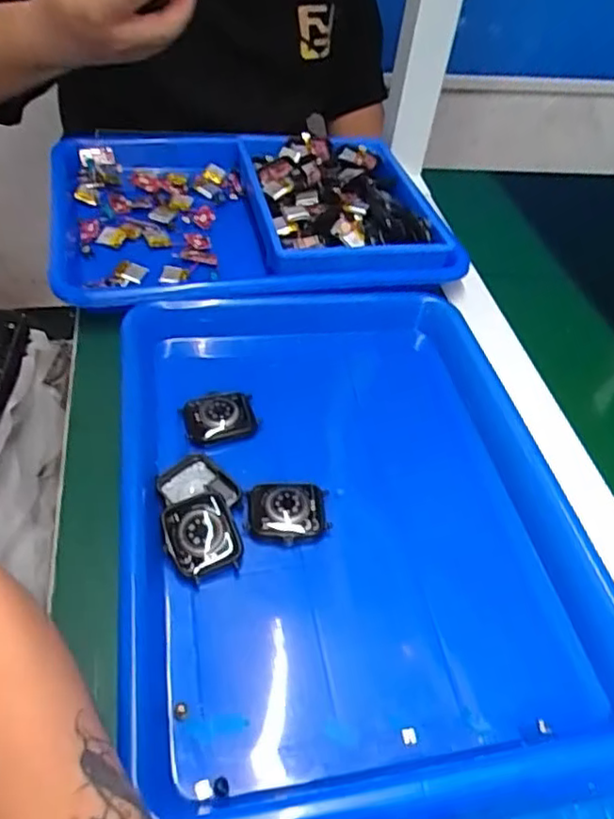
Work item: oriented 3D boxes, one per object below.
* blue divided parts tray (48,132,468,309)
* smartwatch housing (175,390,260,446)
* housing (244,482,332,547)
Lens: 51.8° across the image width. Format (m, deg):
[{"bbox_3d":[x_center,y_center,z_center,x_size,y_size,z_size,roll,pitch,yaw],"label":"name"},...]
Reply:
[{"bbox_3d":[-0.056,-0.181,0.563,0.332,0.041,0.261,-6,48,-14],"label":"blue divided parts tray"},{"bbox_3d":[-0.056,0.005,0.408,0.046,0.012,0.037,-17,59,-11],"label":"smartwatch housing"},{"bbox_3d":[-0.011,0.059,0.361,0.046,0.012,0.034,-1,48,-8],"label":"housing"}]

